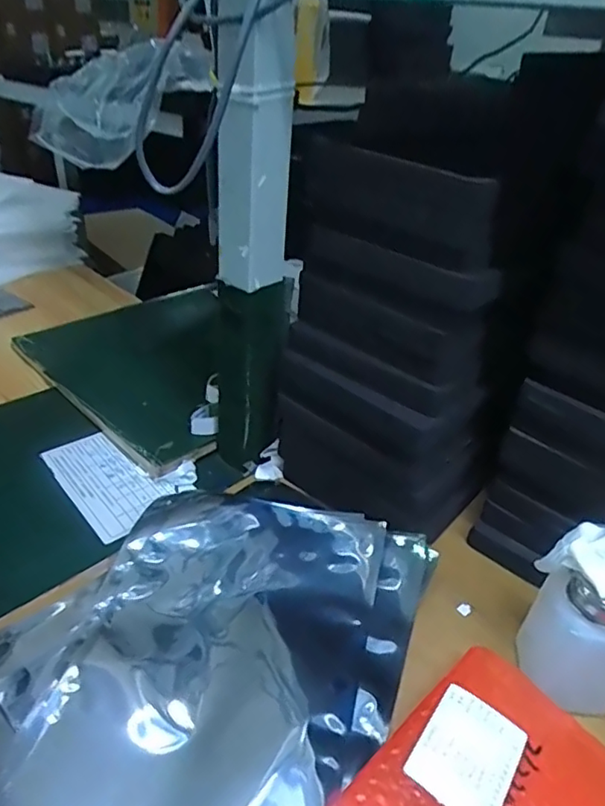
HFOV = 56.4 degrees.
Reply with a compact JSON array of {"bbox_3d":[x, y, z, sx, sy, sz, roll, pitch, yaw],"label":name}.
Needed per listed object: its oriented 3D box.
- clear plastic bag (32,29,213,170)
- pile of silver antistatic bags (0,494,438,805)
[{"bbox_3d":[-0.211,-0.362,0.670,0.228,0.092,0.124,-32,39,1],"label":"clear plastic bag"},{"bbox_3d":[-0.059,0.171,0.384,0.243,0.031,0.283,15,36,16],"label":"pile of silver antistatic bags"}]

